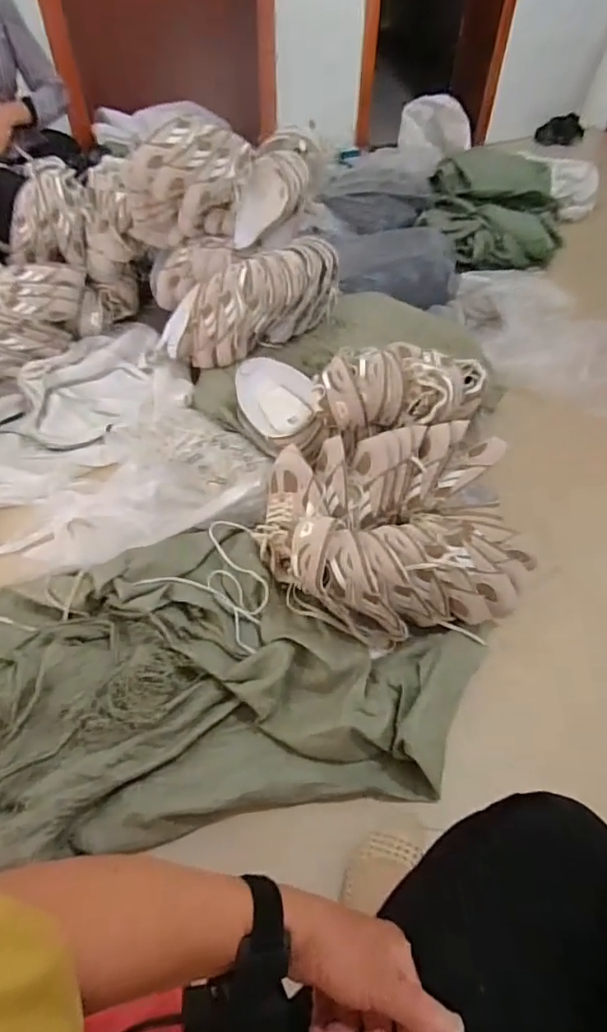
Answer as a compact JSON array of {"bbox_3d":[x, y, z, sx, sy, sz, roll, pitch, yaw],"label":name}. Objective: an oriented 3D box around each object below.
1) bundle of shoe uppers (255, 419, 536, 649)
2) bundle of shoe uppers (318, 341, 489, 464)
[{"bbox_3d":[0.166,0.030,1.011,0.476,0.191,0.351,-5,49,-6],"label":"bundle of shoe uppers"},{"bbox_3d":[0.206,-0.277,1.139,0.364,0.159,0.195,-2,49,-4],"label":"bundle of shoe uppers"}]

